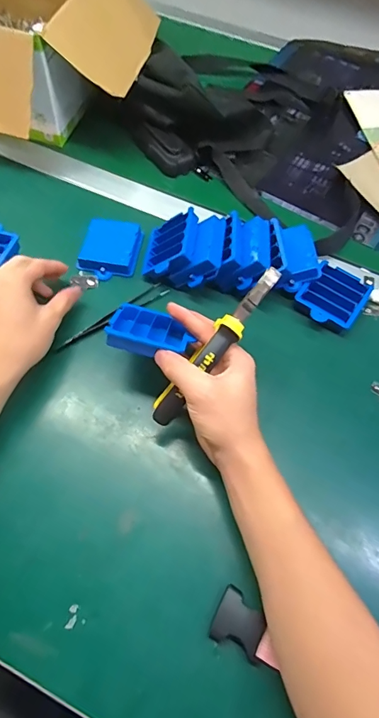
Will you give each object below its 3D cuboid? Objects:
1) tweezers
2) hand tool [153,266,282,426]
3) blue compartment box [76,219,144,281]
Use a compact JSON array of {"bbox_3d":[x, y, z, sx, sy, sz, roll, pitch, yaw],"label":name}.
[{"bbox_3d":[-0.077,-0.044,0.439,0.132,0.007,0.020,-40,71,-19],"label":"tweezers"},{"bbox_3d":[0.023,-0.011,0.352,0.021,0.017,0.161,38,88,16],"label":"hand tool"},{"bbox_3d":[-0.089,-0.123,0.470,0.061,0.019,0.067,8,63,2],"label":"blue compartment box"}]

